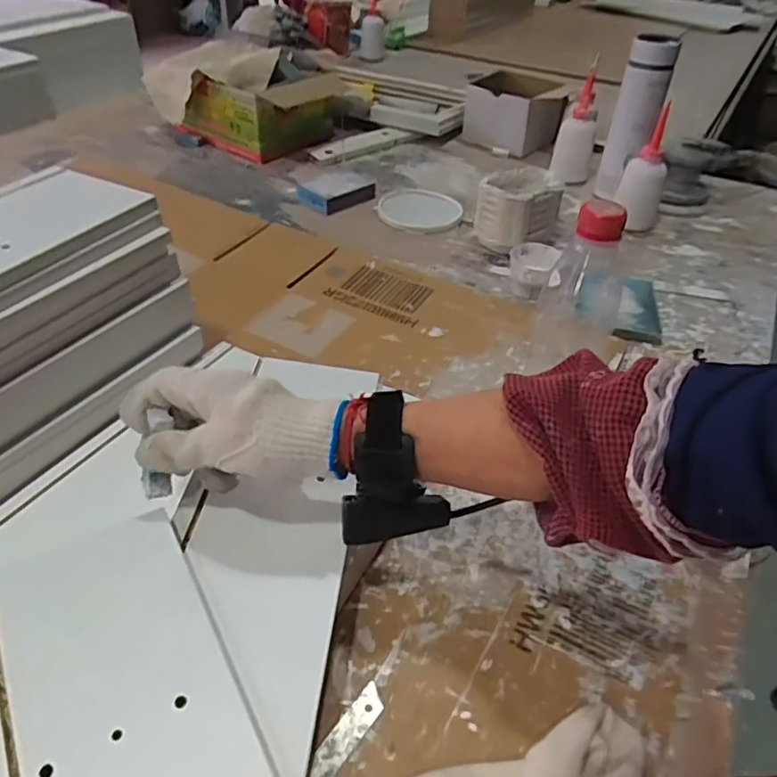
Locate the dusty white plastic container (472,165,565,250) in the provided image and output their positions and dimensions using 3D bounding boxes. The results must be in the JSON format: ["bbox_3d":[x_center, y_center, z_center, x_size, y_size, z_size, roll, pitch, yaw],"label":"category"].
[{"bbox_3d":[0.177,-0.244,0.844,0.109,0.096,0.099,14,42,12],"label":"dusty white plastic container"}]

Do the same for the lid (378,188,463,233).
[{"bbox_3d":[0.043,-0.267,0.900,0.115,0.013,0.131,-24,48,-27],"label":"lid"}]

